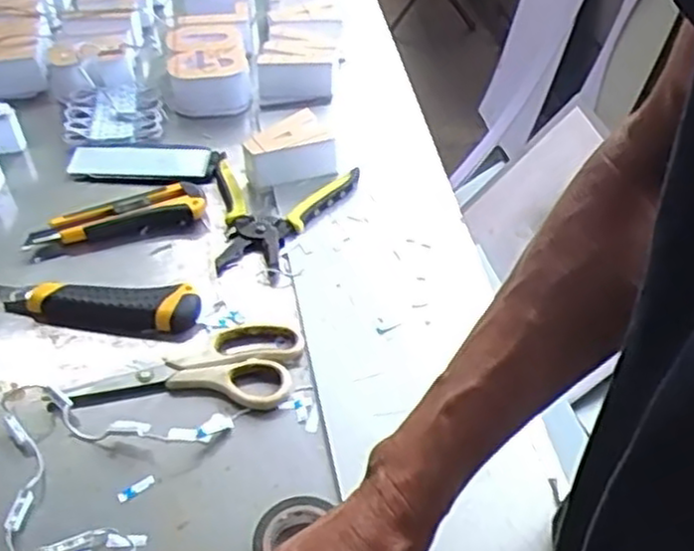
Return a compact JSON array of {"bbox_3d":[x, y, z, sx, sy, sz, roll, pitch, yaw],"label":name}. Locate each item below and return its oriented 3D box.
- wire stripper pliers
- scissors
[{"bbox_3d":[-0.079,-0.059,0.687,0.146,0.015,0.148,9,47,11],"label":"wire stripper pliers"},{"bbox_3d":[-0.122,0.067,0.568,0.166,0.010,0.078,-1,46,0],"label":"scissors"}]

